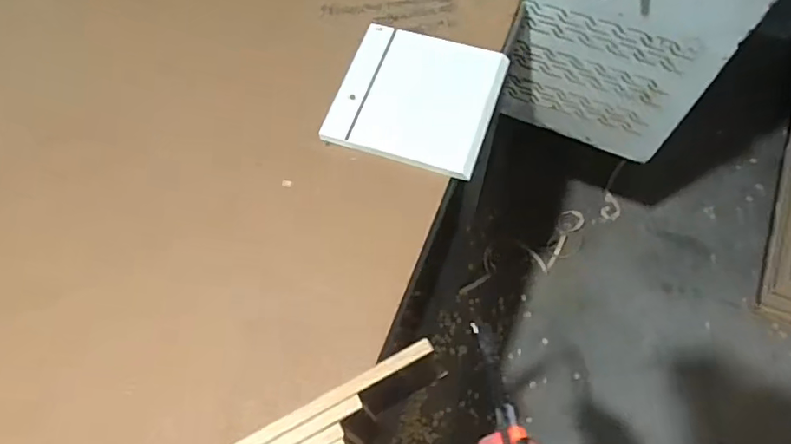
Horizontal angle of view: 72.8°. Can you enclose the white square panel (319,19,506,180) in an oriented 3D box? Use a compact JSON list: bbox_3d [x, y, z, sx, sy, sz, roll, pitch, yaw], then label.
[{"bbox_3d":[0.027,-0.161,0.686,0.195,0.015,0.201,18,69,9],"label":"white square panel"}]

